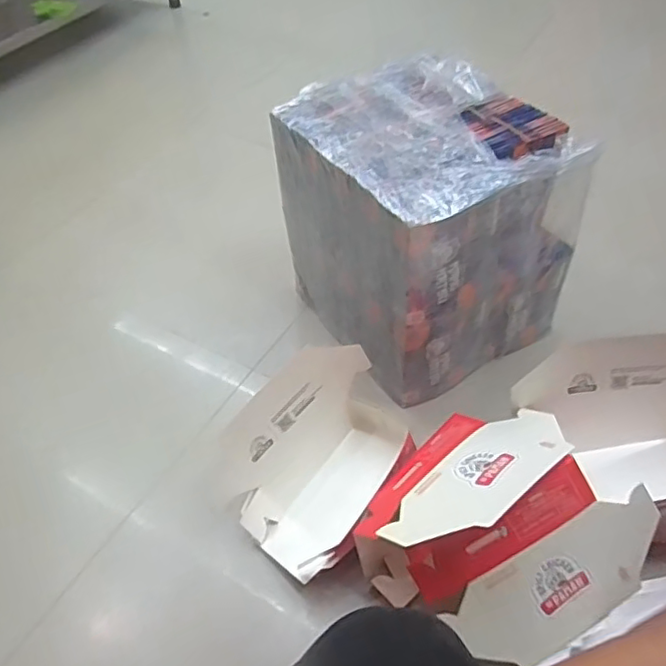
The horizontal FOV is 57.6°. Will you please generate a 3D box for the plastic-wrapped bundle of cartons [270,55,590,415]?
[{"bbox_3d":[0.143,-0.179,0.990,0.337,0.368,0.389,-27,52,-20],"label":"plastic-wrapped bundle of cartons"}]

